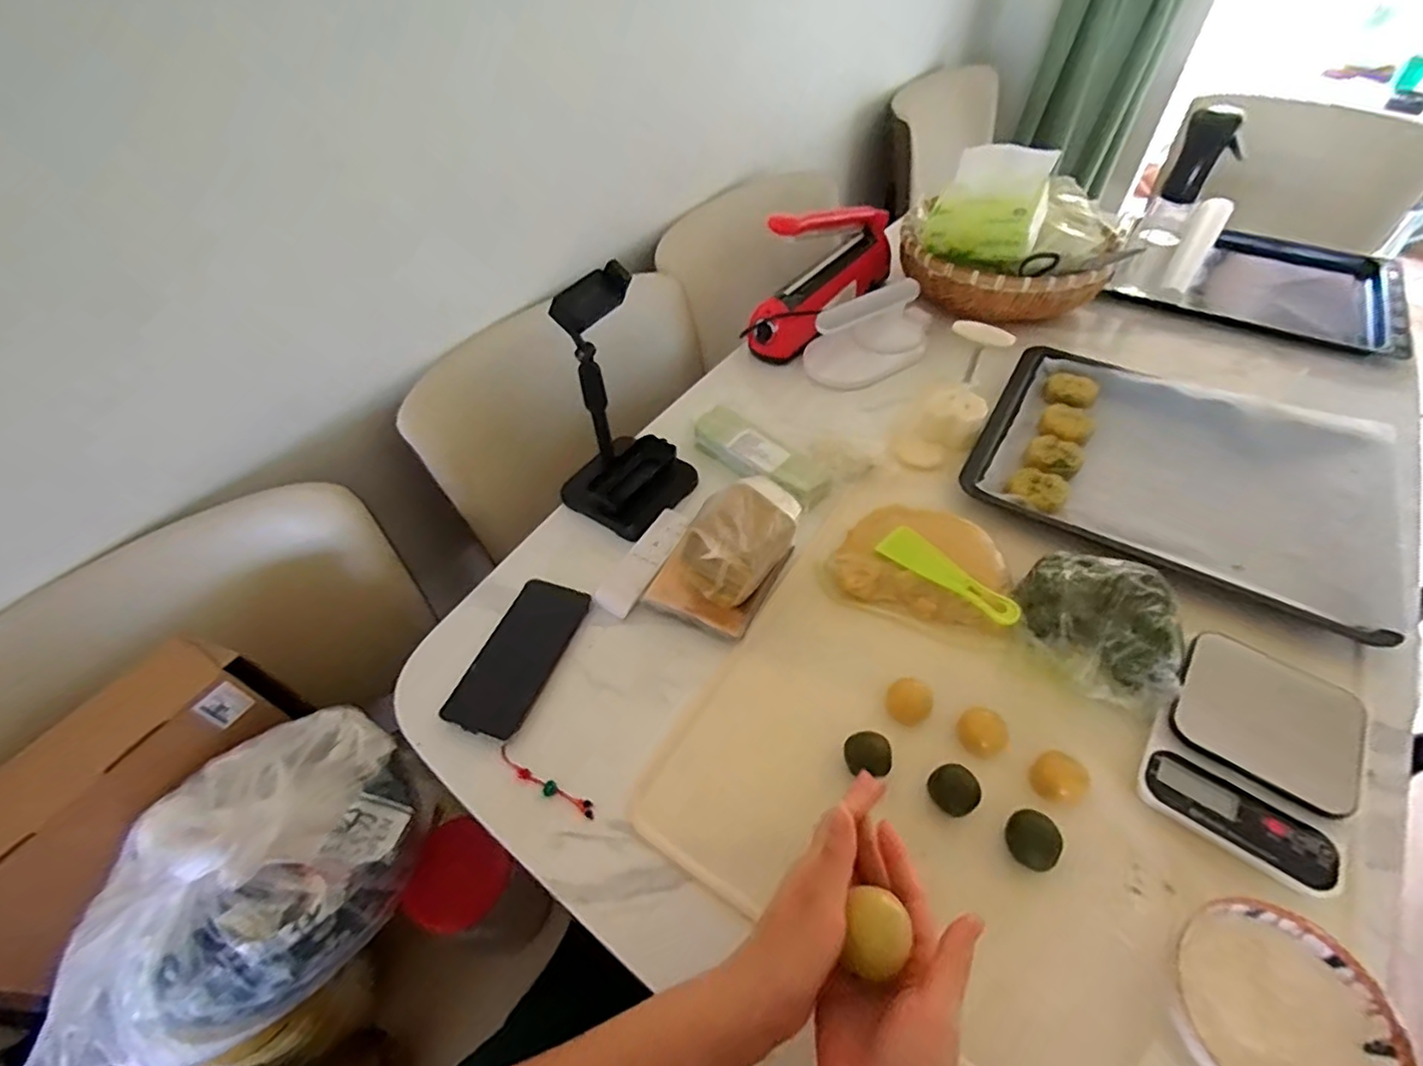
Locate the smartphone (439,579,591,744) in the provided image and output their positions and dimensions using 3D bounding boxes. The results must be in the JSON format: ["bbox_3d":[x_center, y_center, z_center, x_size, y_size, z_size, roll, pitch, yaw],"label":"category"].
[{"bbox_3d":[-0.180,0.115,0.581,0.073,0.009,0.155,16,53,16],"label":"smartphone"}]

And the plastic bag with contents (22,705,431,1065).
[{"bbox_3d":[-0.372,0.265,0.474,0.161,0.175,0.267,24,56,21],"label":"plastic bag with contents"}]

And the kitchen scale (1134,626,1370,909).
[{"bbox_3d":[0.428,0.169,0.477,0.130,0.028,0.170,31,59,26],"label":"kitchen scale"}]

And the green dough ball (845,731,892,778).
[{"bbox_3d":[0.128,0.180,0.500,0.035,0.026,0.030,3,51,6],"label":"green dough ball"}]

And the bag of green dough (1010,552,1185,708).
[{"bbox_3d":[0.343,0.075,0.546,0.125,0.067,0.130,12,52,13],"label":"bag of green dough"}]

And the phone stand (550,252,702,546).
[{"bbox_3d":[-0.099,-0.129,0.613,0.112,0.224,0.122,27,57,23],"label":"phone stand"}]

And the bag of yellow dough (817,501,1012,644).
[{"bbox_3d":[0.212,0.029,0.626,0.177,0.030,0.131,13,52,14],"label":"bag of yellow dough"}]

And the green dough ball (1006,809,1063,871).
[{"bbox_3d":[0.238,0.229,0.455,0.037,0.025,0.034,-2,50,2],"label":"green dough ball"}]

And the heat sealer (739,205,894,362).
[{"bbox_3d":[0.172,-0.381,0.864,0.073,0.167,0.292,36,61,28],"label":"heat sealer"}]

